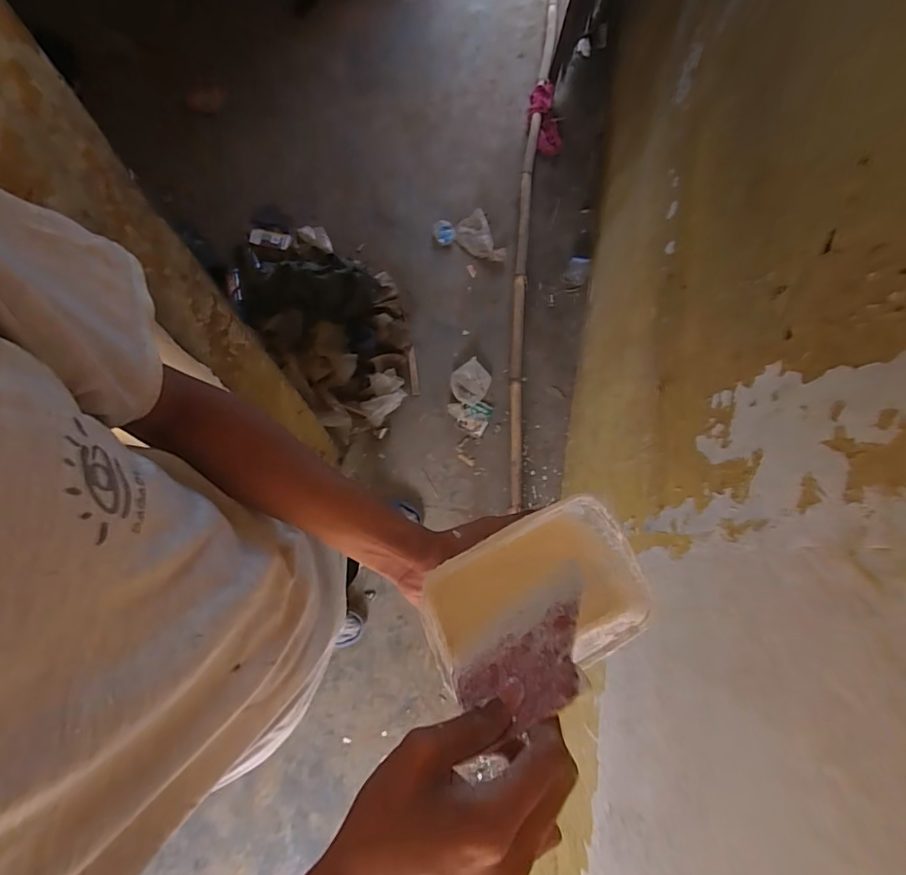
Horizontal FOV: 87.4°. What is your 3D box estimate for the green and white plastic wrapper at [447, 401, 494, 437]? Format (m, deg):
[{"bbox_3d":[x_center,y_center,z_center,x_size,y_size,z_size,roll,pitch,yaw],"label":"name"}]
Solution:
[{"bbox_3d":[0.053,-0.078,1.606,0.140,0.015,0.112,24,77,3],"label":"green and white plastic wrapper"}]

